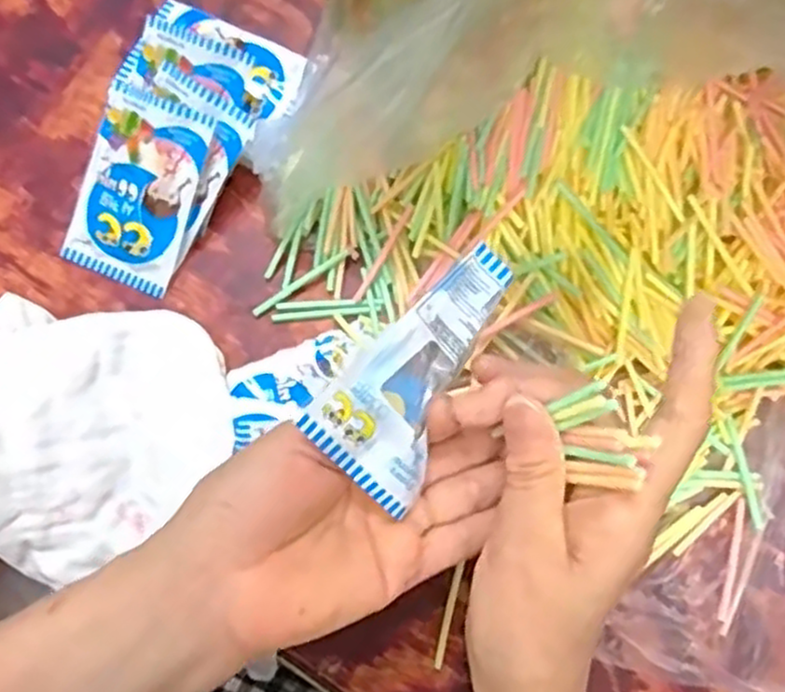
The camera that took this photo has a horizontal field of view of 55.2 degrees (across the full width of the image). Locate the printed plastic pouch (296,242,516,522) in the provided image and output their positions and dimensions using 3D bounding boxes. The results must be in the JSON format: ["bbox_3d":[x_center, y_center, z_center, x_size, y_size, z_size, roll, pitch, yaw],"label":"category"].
[{"bbox_3d":[0.016,0.010,0.289,0.053,0.011,0.099,45,78,-23],"label":"printed plastic pouch"}]

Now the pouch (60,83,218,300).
[{"bbox_3d":[-0.141,-0.085,0.415,0.063,0.009,0.103,22,104,4],"label":"pouch"}]

